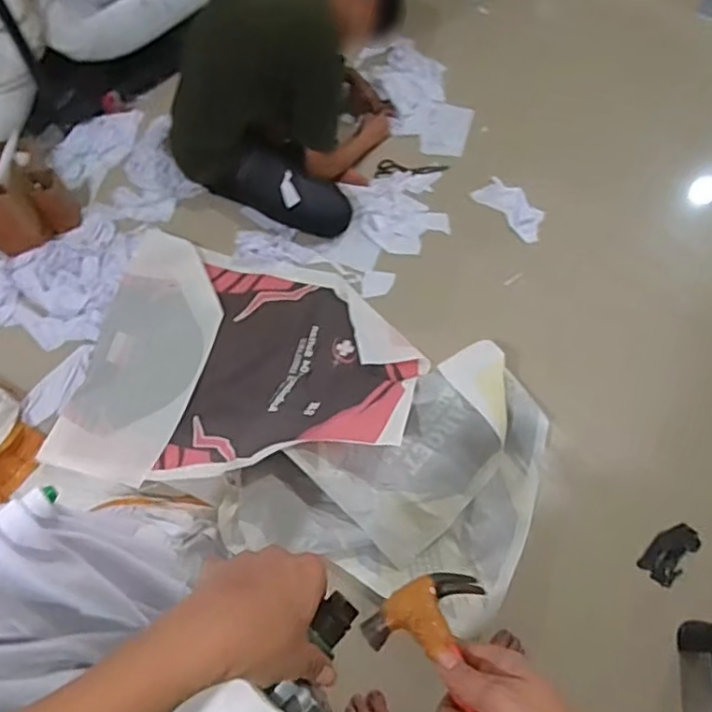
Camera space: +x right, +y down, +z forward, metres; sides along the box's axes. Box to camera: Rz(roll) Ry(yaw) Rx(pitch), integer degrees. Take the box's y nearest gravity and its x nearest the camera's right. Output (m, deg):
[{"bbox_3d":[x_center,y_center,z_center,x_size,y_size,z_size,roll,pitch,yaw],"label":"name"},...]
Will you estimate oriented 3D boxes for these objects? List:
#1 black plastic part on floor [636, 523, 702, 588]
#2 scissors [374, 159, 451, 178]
[{"bbox_3d":[0.717,0.443,1.391,0.086,0.025,0.151,40,69,18],"label":"black plastic part on floor"},{"bbox_3d":[0.161,-0.565,1.833,0.223,0.013,0.067,-8,65,-10],"label":"scissors"}]

